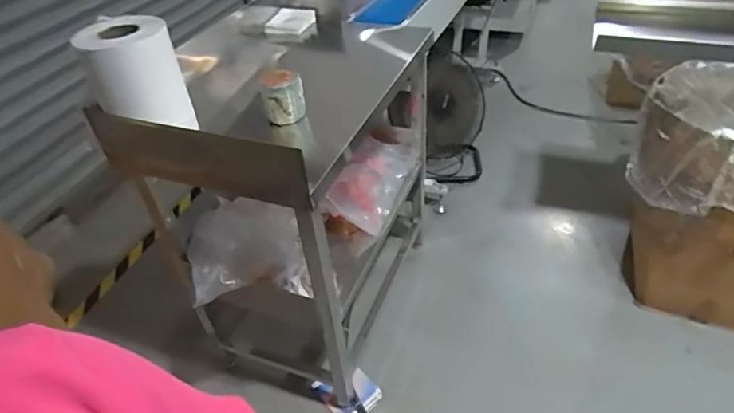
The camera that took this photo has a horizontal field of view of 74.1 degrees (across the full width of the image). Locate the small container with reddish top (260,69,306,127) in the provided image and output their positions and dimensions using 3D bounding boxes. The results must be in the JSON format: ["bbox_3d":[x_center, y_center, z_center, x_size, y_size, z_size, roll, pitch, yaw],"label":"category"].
[{"bbox_3d":[-0.186,-0.247,1.074,0.083,0.101,0.095,-11,41,-8],"label":"small container with reddish top"}]

